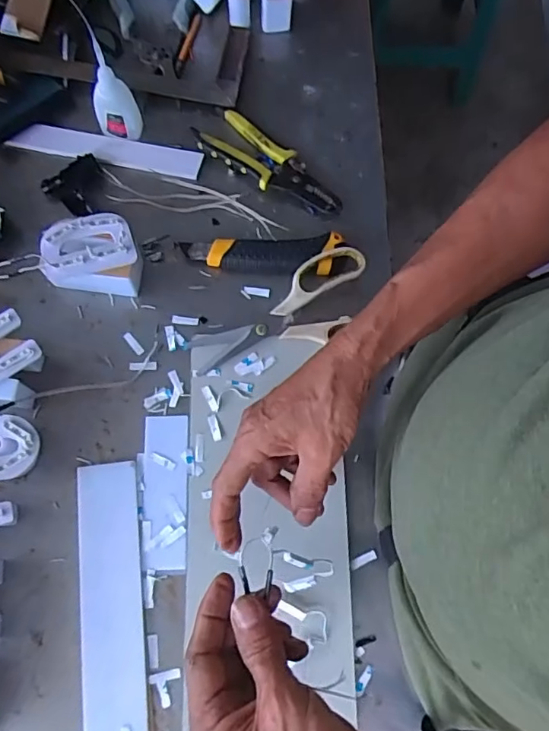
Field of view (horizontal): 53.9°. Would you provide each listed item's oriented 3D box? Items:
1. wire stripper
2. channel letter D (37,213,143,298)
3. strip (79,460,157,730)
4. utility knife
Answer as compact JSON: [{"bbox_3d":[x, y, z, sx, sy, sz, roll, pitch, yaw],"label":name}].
[{"bbox_3d":[-0.002,-0.208,0.559,0.163,0.014,0.056,36,77,8],"label":"wire stripper"},{"bbox_3d":[-0.169,-0.103,0.514,0.085,0.052,0.062,-1,74,-2],"label":"channel letter D"},{"bbox_3d":[-0.119,0.307,0.420,0.056,0.006,0.452,-6,74,-3],"label":"strip"},{"bbox_3d":[-0.011,-0.110,0.534,0.156,0.018,0.038,-2,74,-2],"label":"utility knife"}]

